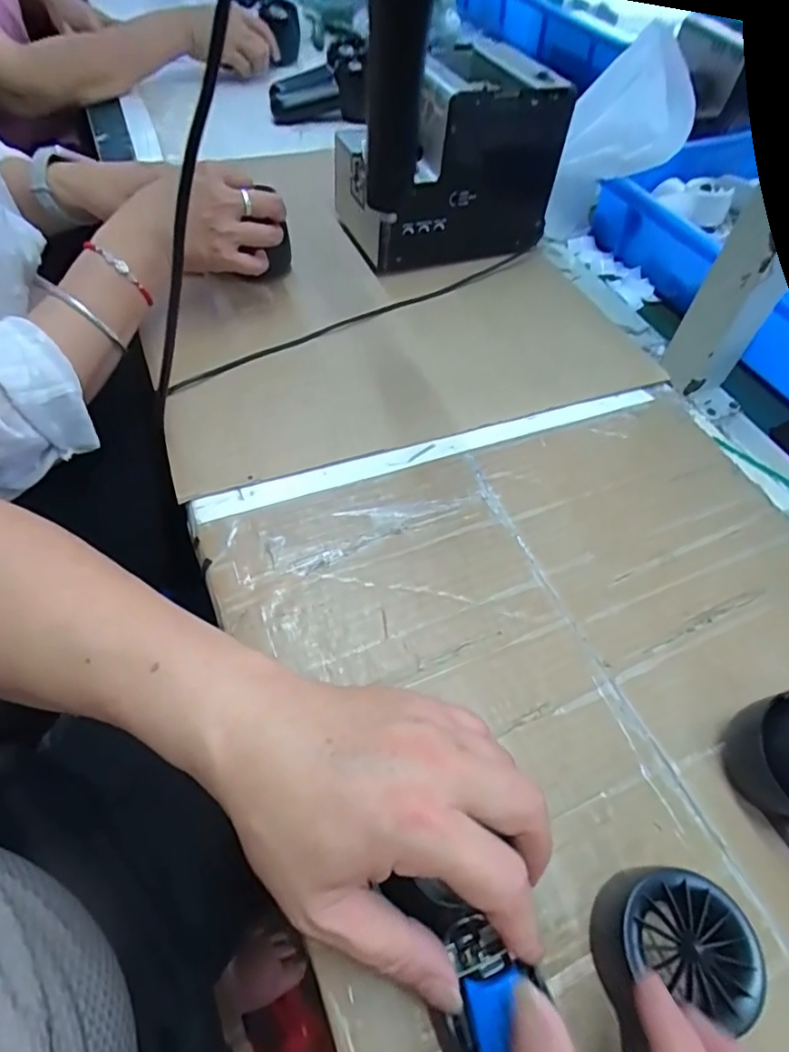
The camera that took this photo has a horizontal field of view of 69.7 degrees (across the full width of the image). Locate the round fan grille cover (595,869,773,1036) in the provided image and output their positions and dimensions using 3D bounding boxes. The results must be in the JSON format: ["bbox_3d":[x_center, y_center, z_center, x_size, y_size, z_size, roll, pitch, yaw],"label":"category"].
[{"bbox_3d":[0.118,0.179,0.241,0.056,0.033,0.053,2,54,-3],"label":"round fan grille cover"}]

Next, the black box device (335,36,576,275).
[{"bbox_3d":[0.046,-0.359,0.554,0.182,0.141,0.138,-20,58,-17],"label":"black box device"}]

